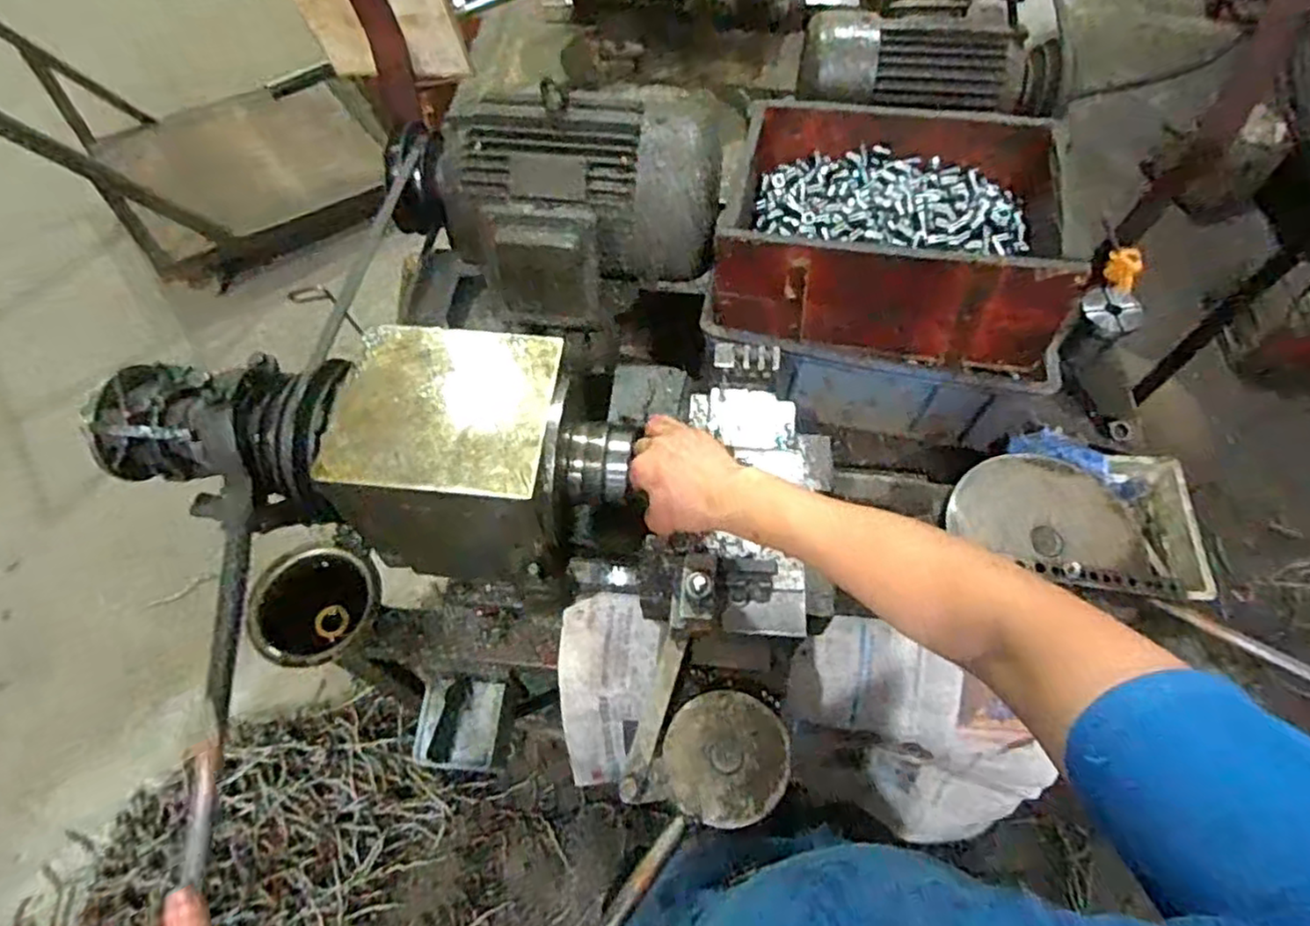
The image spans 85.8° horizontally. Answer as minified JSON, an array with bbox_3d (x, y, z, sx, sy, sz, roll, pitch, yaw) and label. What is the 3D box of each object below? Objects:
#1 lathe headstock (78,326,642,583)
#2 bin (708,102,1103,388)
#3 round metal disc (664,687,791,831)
[{"bbox_3d":[-0.247,-0.016,0.638,0.441,0.151,0.153,1,61,7],"label":"lathe headstock"},{"bbox_3d":[0.263,-0.266,0.795,0.367,0.144,0.265,8,61,5],"label":"bin"},{"bbox_3d":[0.059,0.234,0.562,0.097,0.012,0.096,0,61,0],"label":"round metal disc"}]

